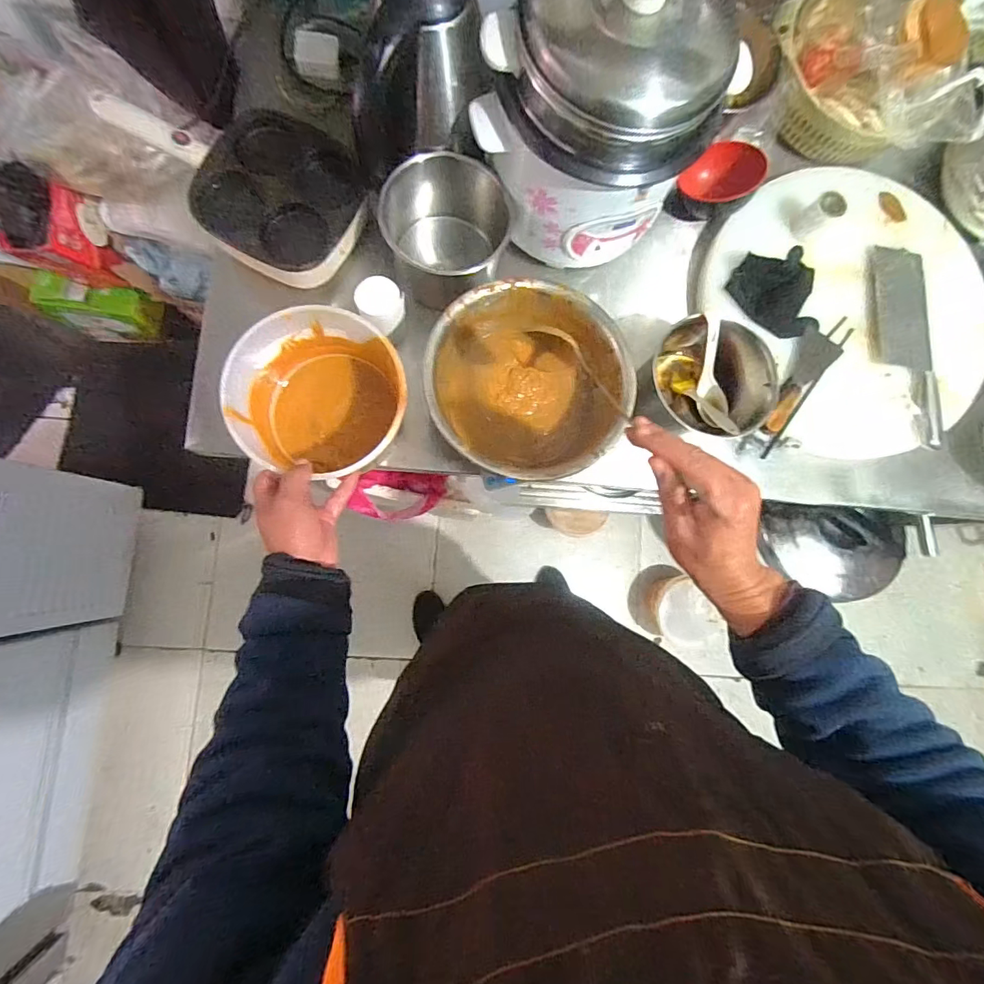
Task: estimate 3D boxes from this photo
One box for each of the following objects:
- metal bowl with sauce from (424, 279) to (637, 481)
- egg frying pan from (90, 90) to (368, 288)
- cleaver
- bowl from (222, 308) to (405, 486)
[{"bbox_3d":[0.041,-0.126,0.578,0.223,0.101,0.223,0,83,-4],"label":"metal bowl with sauce"},{"bbox_3d":[-0.321,-0.398,0.593,0.334,0.048,0.177,31,82,0],"label":"egg frying pan"},{"bbox_3d":[0.574,-0.203,0.671,0.086,0.019,0.278,-2,84,-5],"label":"cleaver"},{"bbox_3d":[-0.191,-0.097,0.552,0.173,0.116,0.169,0,83,-4],"label":"bowl"}]

